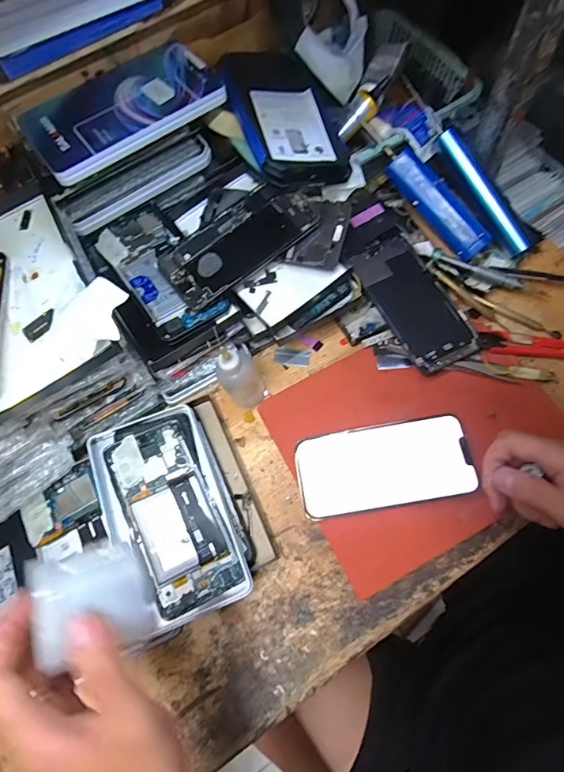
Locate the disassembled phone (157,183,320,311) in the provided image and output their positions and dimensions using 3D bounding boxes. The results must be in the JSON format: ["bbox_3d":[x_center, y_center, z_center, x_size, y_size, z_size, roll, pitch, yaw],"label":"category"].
[{"bbox_3d":[-0.045,-0.145,0.451,0.153,0.006,0.075,-38,75,-3],"label":"disassembled phone"}]

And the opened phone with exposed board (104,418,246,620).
[{"bbox_3d":[-0.097,0.109,0.397,0.071,0.006,0.160,-23,68,-17],"label":"opened phone with exposed board"}]

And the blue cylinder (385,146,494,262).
[{"bbox_3d":[0.168,-0.194,0.482,0.029,0.027,0.131,-44,92,-12],"label":"blue cylinder"}]

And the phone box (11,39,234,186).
[{"bbox_3d":[-0.155,-0.271,0.438,0.183,0.017,0.106,-36,71,-10],"label":"phone box"}]

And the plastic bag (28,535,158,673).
[{"bbox_3d":[-0.105,0.117,0.252,0.058,0.009,0.058,-6,59,-37],"label":"plastic bag"}]

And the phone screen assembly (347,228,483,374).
[{"bbox_3d":[0.137,-0.095,0.477,0.076,0.011,0.169,-27,70,-6],"label":"phone screen assembly"}]

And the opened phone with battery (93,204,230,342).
[{"bbox_3d":[-0.125,-0.120,0.458,0.074,0.010,0.158,-34,71,-9],"label":"opened phone with battery"}]

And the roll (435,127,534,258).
[{"bbox_3d":[0.221,-0.211,0.486,0.028,0.028,0.150,-34,90,-9],"label":"roll"}]

